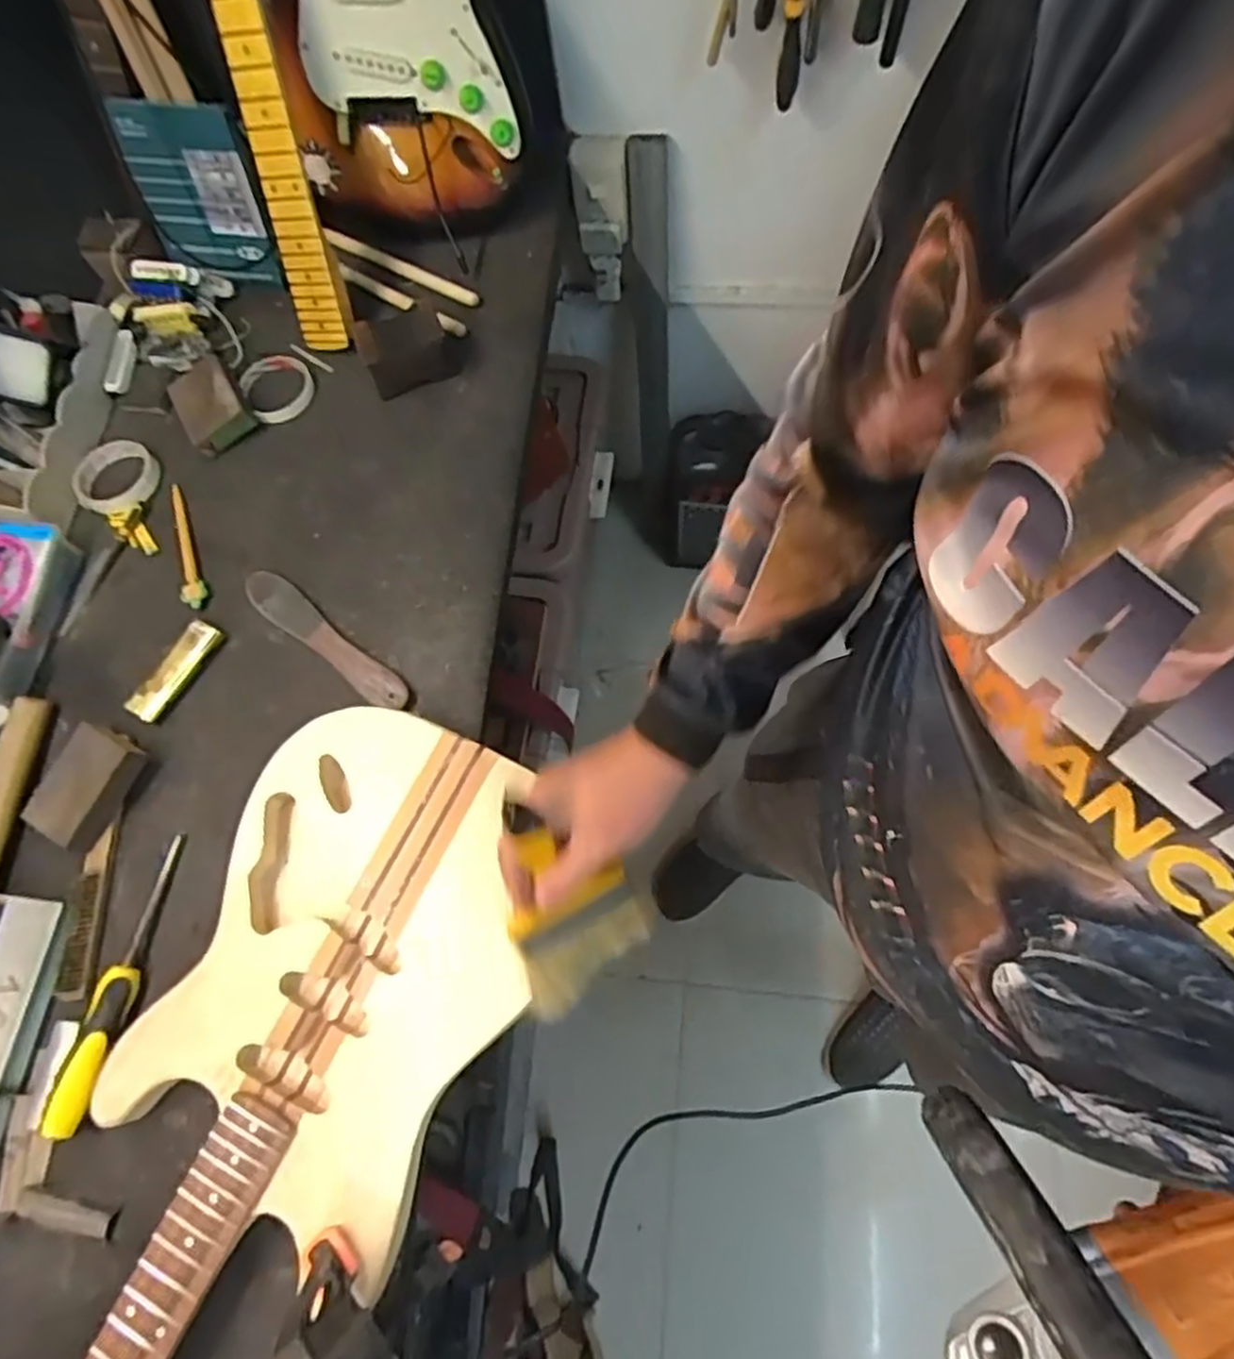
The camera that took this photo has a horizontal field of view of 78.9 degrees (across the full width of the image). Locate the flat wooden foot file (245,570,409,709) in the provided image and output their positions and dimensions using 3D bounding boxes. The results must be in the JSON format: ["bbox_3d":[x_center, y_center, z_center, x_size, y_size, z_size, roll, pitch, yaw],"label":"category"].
[{"bbox_3d":[-0.295,-0.042,0.753,0.224,0.012,0.039,37,76,13],"label":"flat wooden foot file"}]

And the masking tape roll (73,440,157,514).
[{"bbox_3d":[-0.551,-0.225,0.827,0.083,0.018,0.094,-18,71,-5],"label":"masking tape roll"}]

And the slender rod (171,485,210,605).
[{"bbox_3d":[-0.460,-0.142,0.794,0.026,0.007,0.154,-23,72,-6],"label":"slender rod"}]

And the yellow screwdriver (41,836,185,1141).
[{"bbox_3d":[-0.420,0.254,0.637,0.032,0.030,0.234,10,70,8],"label":"yellow screwdriver"}]

